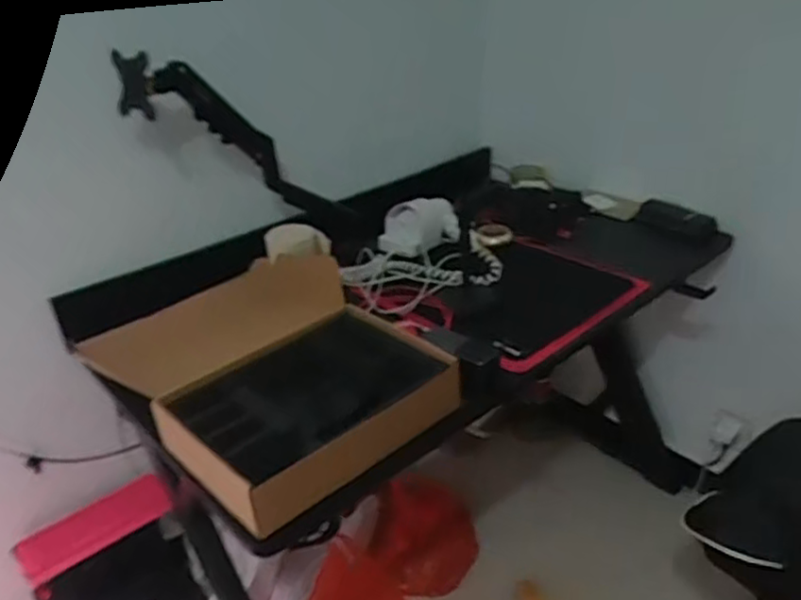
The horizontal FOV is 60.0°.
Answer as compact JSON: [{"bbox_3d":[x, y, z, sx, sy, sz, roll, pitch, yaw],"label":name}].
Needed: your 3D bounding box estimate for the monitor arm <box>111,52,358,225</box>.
[{"bbox_3d":[-0.295,-0.279,1.285,0.119,0.530,0.113,29,86,43],"label":"monitor arm"}]

